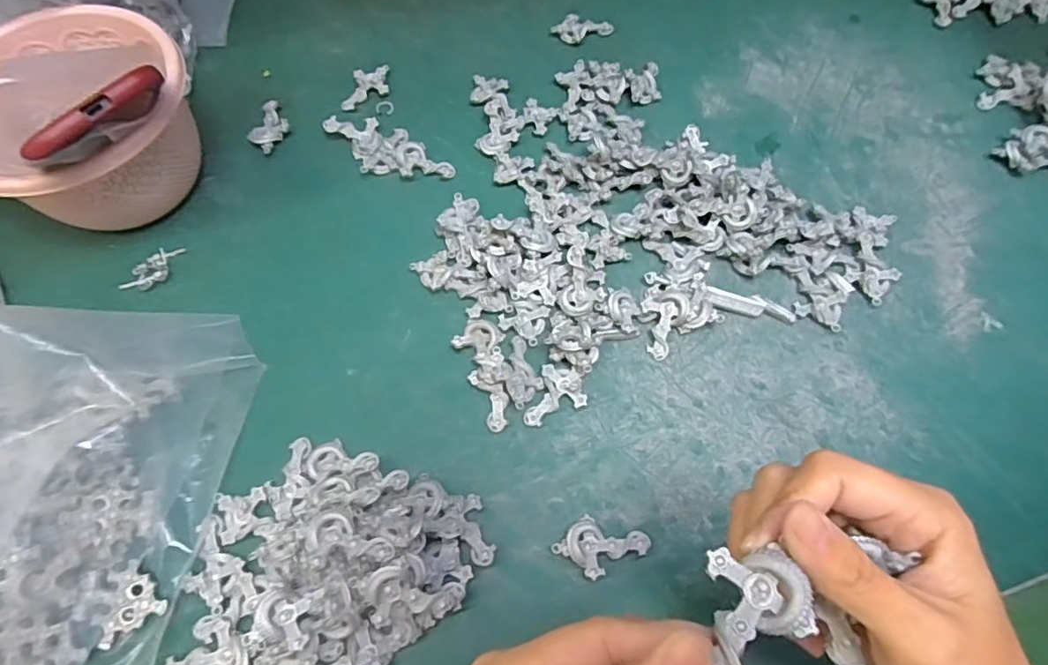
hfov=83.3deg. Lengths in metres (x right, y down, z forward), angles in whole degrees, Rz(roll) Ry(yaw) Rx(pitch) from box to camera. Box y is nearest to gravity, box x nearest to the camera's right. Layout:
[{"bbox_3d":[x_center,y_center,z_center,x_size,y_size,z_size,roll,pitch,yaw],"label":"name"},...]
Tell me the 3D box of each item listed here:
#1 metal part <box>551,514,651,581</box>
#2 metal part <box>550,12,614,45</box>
[{"bbox_3d":[0.042,0.116,0.324,0.048,0.011,0.030,-23,66,-10],"label":"metal part"},{"bbox_3d":[0.050,-0.260,0.502,0.049,0.008,0.028,-21,66,-9],"label":"metal part"}]

